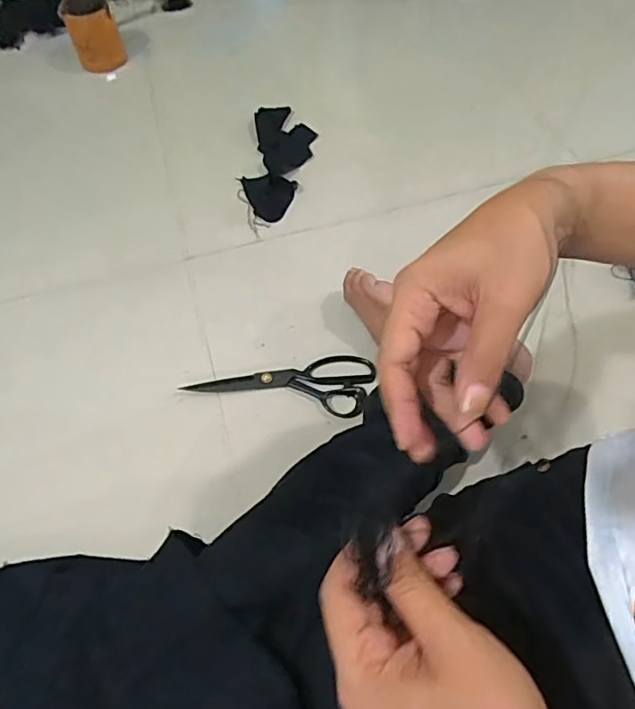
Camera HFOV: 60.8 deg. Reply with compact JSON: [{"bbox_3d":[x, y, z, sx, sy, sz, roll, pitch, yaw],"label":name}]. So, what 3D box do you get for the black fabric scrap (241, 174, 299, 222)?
[{"bbox_3d":[-0.079,-0.236,0.798,0.088,0.014,0.078,29,65,17],"label":"black fabric scrap"}]

